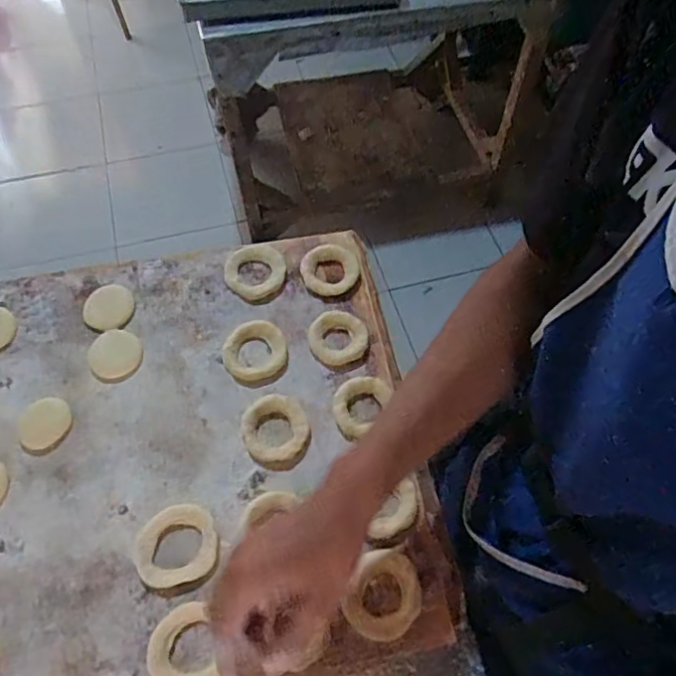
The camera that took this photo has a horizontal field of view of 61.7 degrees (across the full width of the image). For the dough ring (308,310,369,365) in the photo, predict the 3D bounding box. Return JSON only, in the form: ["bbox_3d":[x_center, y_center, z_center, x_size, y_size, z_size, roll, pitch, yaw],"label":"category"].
[{"bbox_3d":[0.000,0.000,0.561,0.056,0.018,0.054,0,59,-1],"label":"dough ring"}]

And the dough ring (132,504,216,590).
[{"bbox_3d":[-0.134,0.171,0.468,0.065,0.008,0.060,0,59,-1],"label":"dough ring"}]

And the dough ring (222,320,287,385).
[{"bbox_3d":[-0.081,0.014,0.553,0.061,0.012,0.061,0,59,-1],"label":"dough ring"}]

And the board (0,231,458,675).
[{"bbox_3d":[-0.237,0.106,0.510,0.601,0.027,0.420,-8,60,-6],"label":"board"}]

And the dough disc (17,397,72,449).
[{"bbox_3d":[-0.270,0.077,0.520,0.045,0.004,0.048,0,59,-1],"label":"dough disc"}]

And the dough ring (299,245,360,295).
[{"bbox_3d":[-0.009,-0.071,0.600,0.061,0.012,0.058,0,59,-1],"label":"dough ring"}]

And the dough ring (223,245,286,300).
[{"bbox_3d":[-0.087,-0.070,0.597,0.063,0.008,0.064,0,59,-1],"label":"dough ring"}]

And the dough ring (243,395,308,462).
[{"bbox_3d":[-0.056,0.081,0.511,0.058,0.013,0.059,0,59,-1],"label":"dough ring"}]

